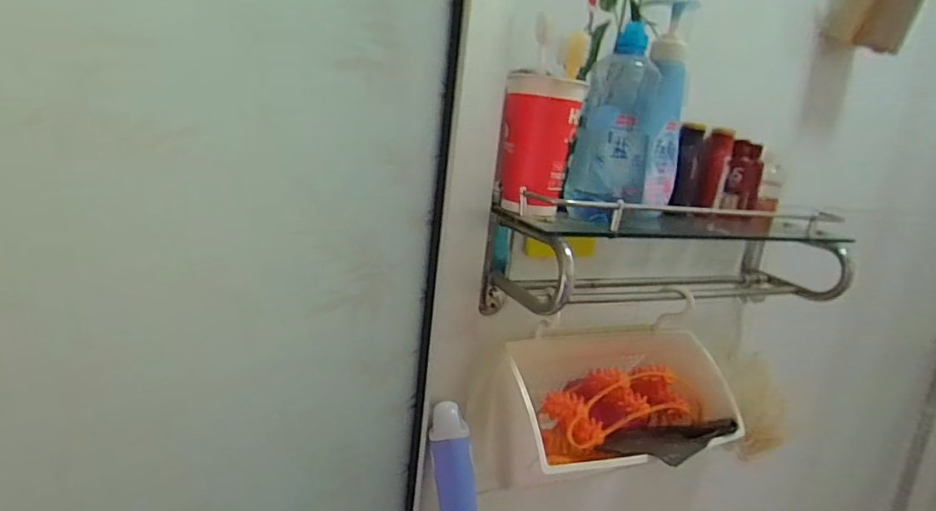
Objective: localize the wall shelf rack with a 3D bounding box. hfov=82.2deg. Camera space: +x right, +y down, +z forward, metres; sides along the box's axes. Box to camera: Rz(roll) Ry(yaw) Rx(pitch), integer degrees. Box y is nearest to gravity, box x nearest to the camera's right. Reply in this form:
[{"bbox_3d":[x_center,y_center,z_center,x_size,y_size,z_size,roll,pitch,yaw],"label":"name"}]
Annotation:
[{"bbox_3d":[0.287,0.003,0.691,0.562,0.139,0.144,0,15,-28],"label":"wall shelf rack"}]

